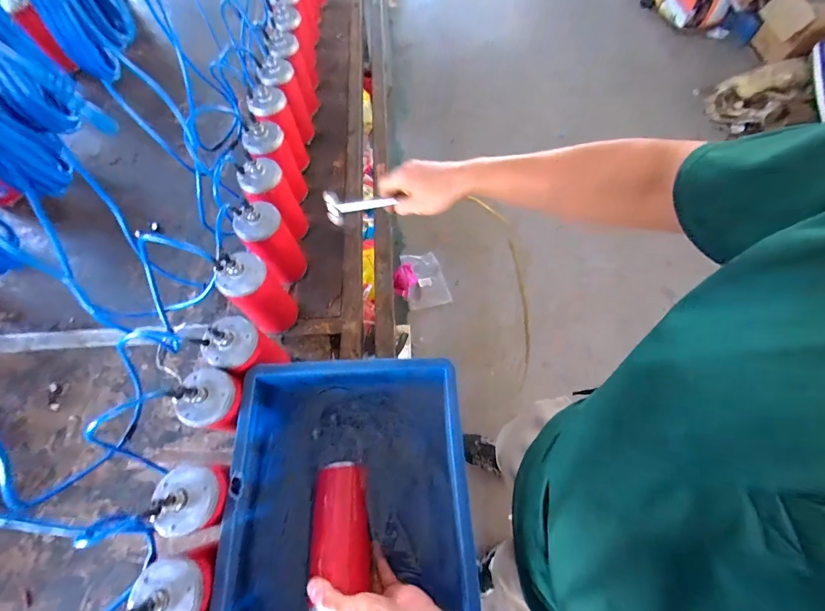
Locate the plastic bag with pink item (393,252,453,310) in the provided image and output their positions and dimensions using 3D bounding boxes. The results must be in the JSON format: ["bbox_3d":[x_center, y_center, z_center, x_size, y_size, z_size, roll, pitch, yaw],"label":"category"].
[{"bbox_3d":[0.033,-0.111,1.594,0.238,0.093,0.247,-17,66,-7],"label":"plastic bag with pink item"}]

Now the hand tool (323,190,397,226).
[{"bbox_3d":[-0.080,-0.155,0.556,0.106,0.045,0.028,-7,65,-8],"label":"hand tool"}]

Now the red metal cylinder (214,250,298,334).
[{"bbox_3d":[-0.260,-0.015,0.610,0.085,0.195,0.084,-40,71,-16],"label":"red metal cylinder"}]

